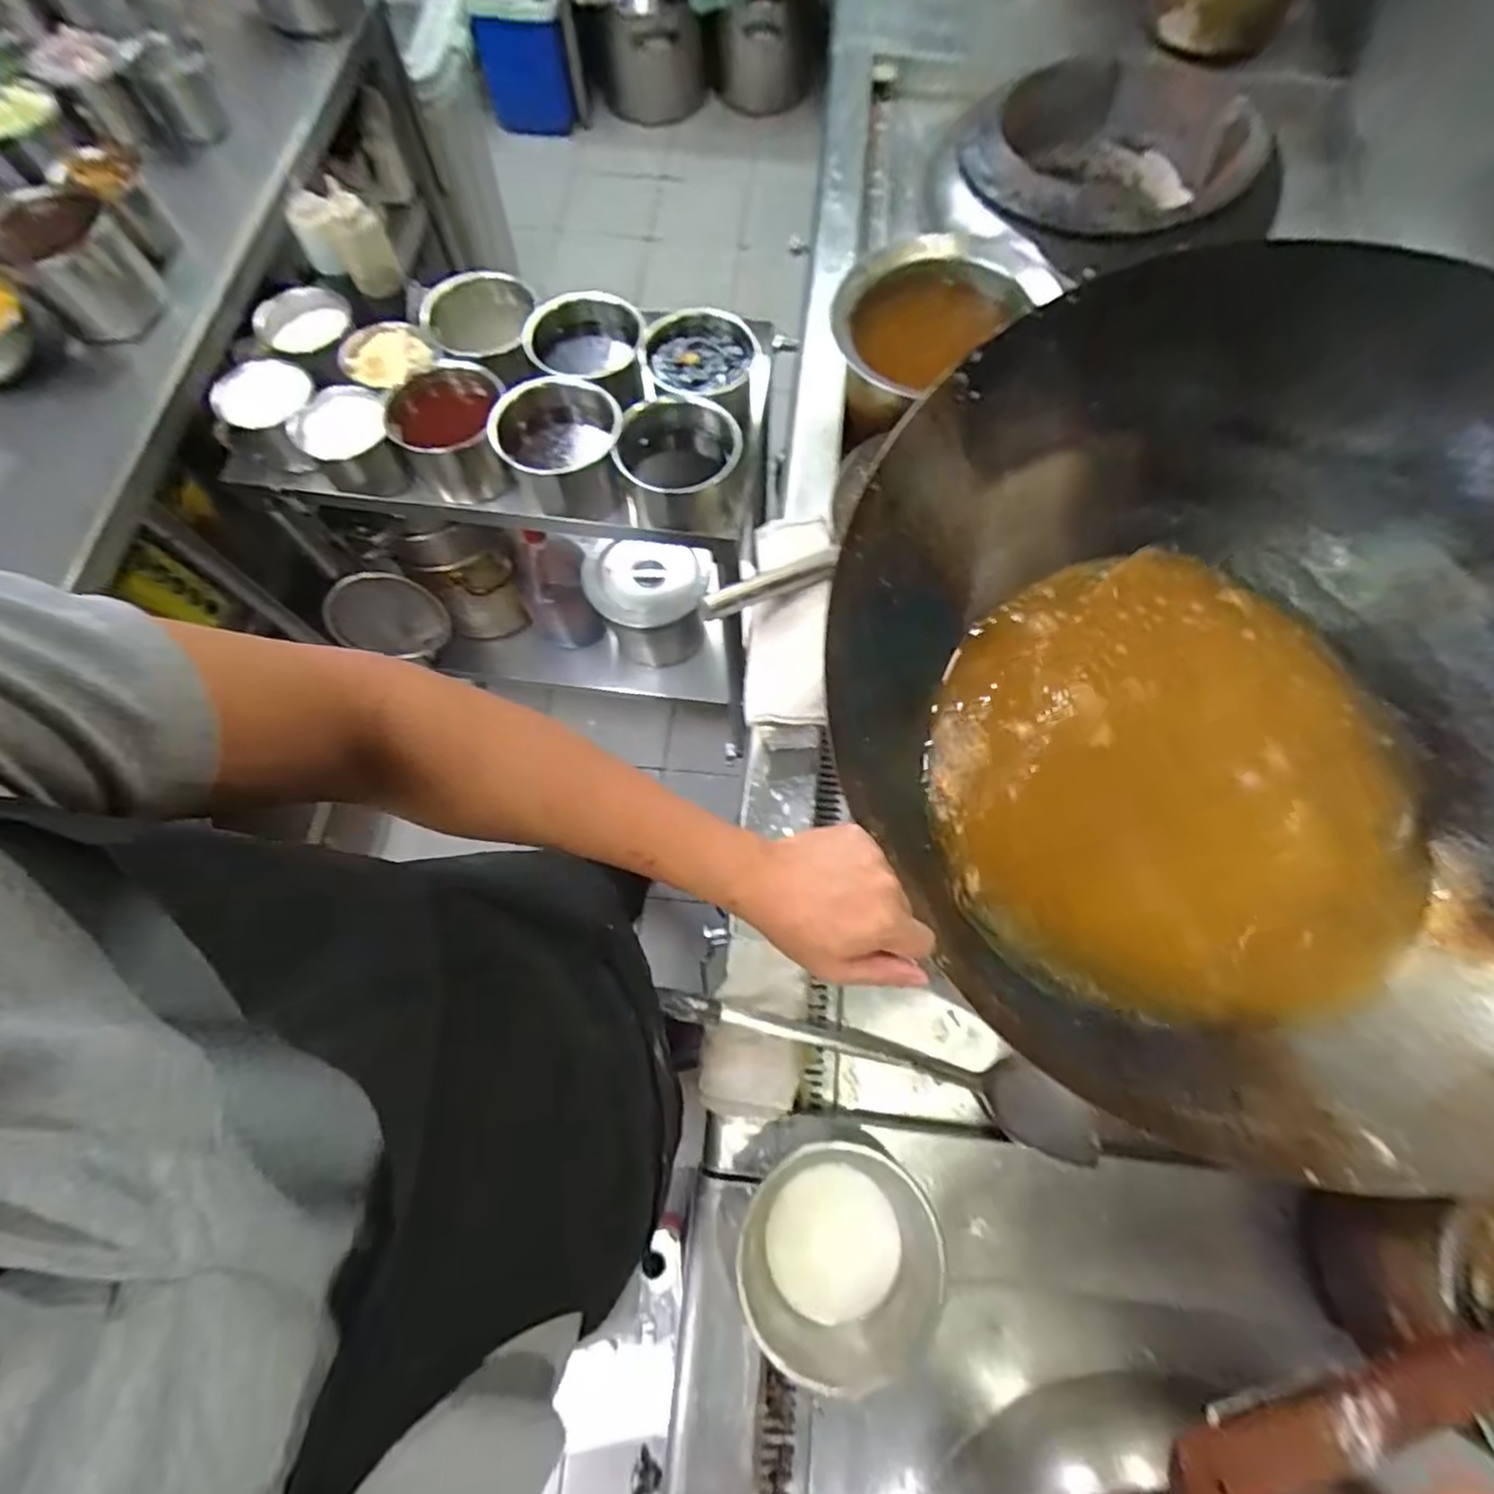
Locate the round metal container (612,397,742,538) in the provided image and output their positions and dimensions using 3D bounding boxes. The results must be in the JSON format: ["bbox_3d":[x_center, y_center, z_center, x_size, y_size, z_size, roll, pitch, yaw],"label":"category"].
[{"bbox_3d":[-0.086,-0.357,0.873,0.153,0.126,0.147,0,70,-1],"label":"round metal container"}]

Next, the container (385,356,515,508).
[{"bbox_3d":[-0.385,-0.412,0.895,0.136,0.134,0.151,-10,71,-5],"label":"container"}]

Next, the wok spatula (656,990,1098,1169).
[{"bbox_3d":[0.128,0.306,0.679,0.428,0.069,0.067,19,71,5],"label":"wok spatula"}]

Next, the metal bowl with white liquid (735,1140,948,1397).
[{"bbox_3d":[0.077,0.434,0.580,0.168,0.075,0.162,0,70,-1],"label":"metal bowl with white liquid"}]

